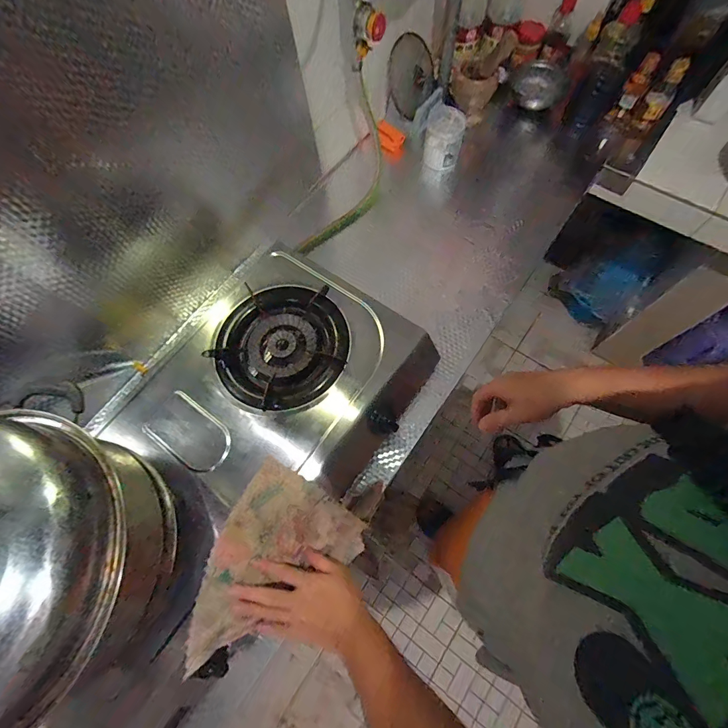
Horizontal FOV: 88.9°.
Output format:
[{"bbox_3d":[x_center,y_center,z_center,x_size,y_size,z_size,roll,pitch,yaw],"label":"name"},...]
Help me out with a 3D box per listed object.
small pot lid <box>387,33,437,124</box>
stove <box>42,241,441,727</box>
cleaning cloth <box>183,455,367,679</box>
[{"bbox_3d":[0.113,-0.685,0.870,0.027,0.141,0.158,32,86,44],"label":"small pot lid"},{"bbox_3d":[-0.217,0.131,0.590,0.386,0.103,0.681,32,73,14],"label":"stove"},{"bbox_3d":[-0.128,0.297,0.545,0.175,0.110,0.246,29,73,13],"label":"cleaning cloth"}]

